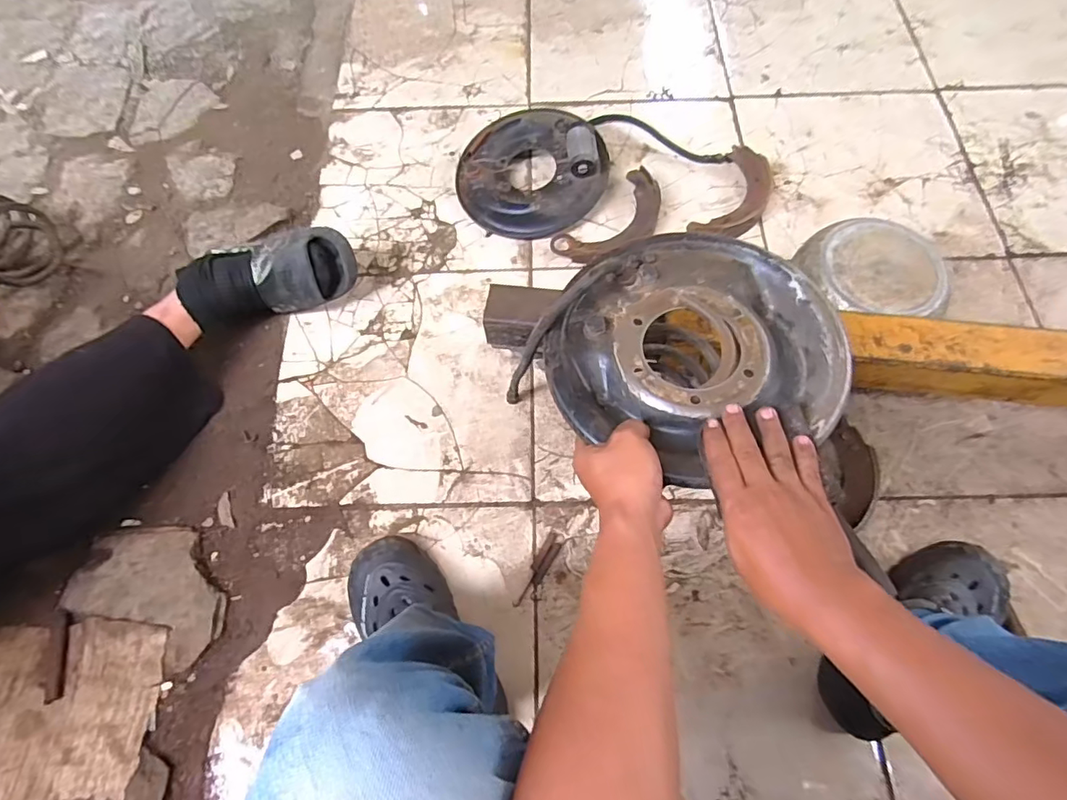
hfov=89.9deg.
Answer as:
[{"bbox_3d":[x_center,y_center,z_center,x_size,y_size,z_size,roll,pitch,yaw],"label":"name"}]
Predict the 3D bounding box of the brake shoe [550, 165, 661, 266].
[{"bbox_3d":[0.149,-0.310,0.936,0.115,0.032,0.227,41,75,16],"label":"brake shoe"}]

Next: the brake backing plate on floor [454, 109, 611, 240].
[{"bbox_3d":[-0.012,-0.419,0.961,0.266,0.087,0.242,-1,69,2],"label":"brake backing plate on floor"}]

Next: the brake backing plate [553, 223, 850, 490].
[{"bbox_3d":[0.154,-0.049,0.500,0.247,0.047,0.256,-1,69,2],"label":"brake backing plate"}]

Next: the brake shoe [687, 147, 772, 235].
[{"bbox_3d":[0.362,-0.360,0.953,0.103,0.034,0.218,28,72,12],"label":"brake shoe"}]

